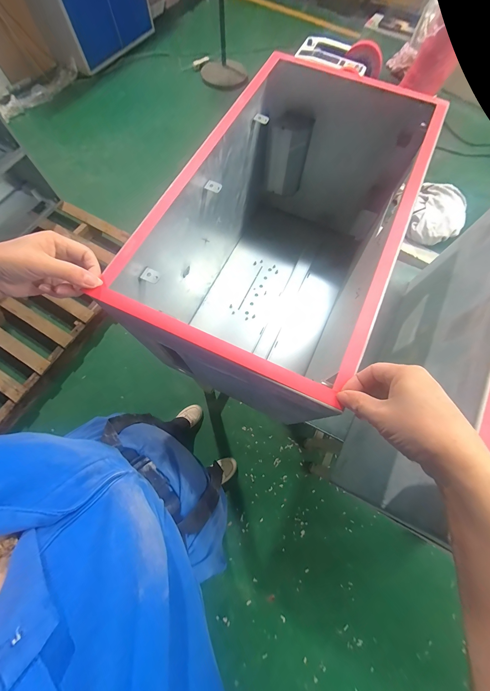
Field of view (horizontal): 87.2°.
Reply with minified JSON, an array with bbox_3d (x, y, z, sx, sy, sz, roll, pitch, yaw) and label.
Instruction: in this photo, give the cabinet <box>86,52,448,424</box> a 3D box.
[{"bbox_3d":[0.064,-0.181,0.499,0.293,0.316,0.550,24,71,8],"label":"cabinet"}]

